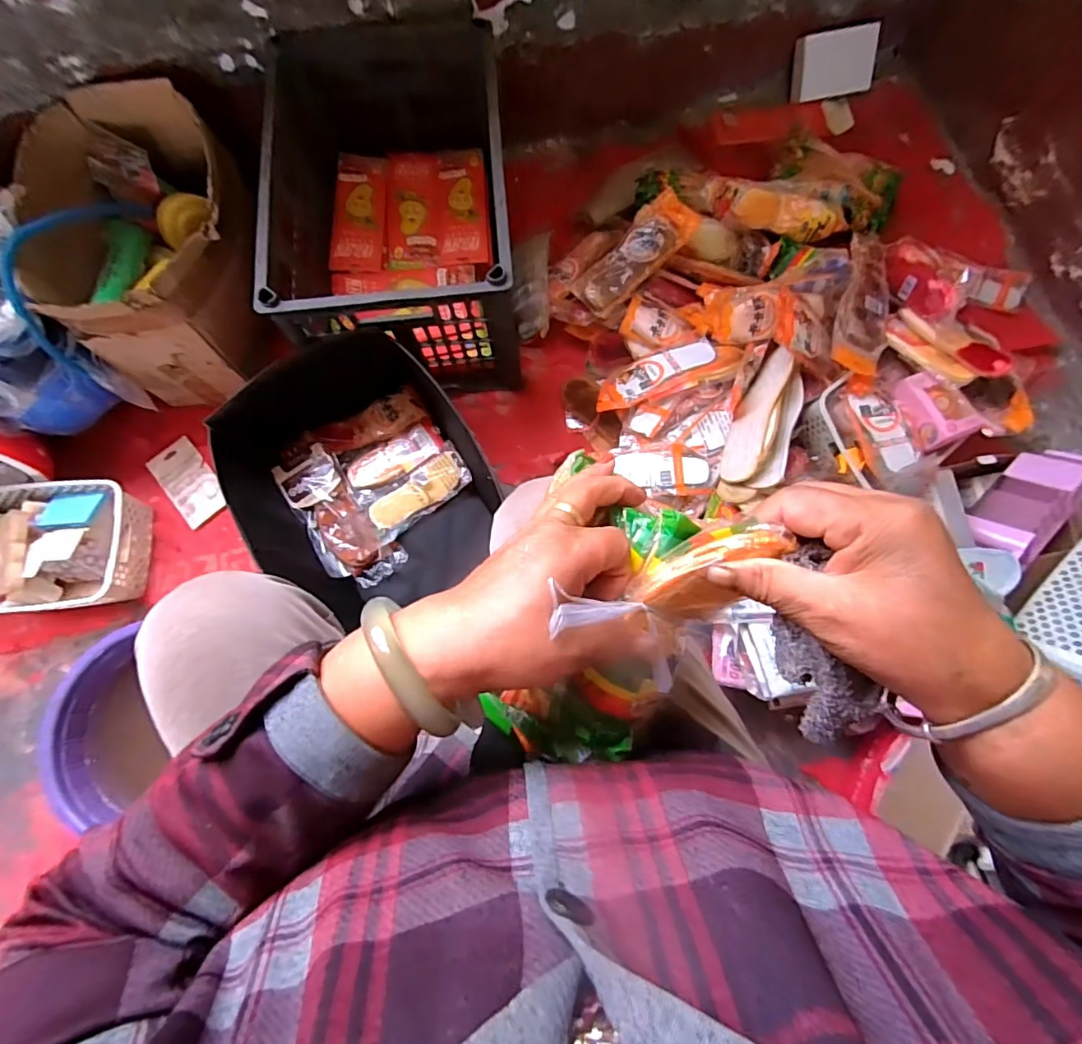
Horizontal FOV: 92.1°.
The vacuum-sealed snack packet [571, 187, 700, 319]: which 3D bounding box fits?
[{"bbox_3d":[0.156,-0.452,0.879,0.221,0.030,0.088,-44,78,5],"label":"vacuum-sealed snack packet"}]

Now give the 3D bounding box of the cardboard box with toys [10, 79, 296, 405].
[{"bbox_3d":[-0.591,-0.431,0.840,0.275,0.249,0.395,-9,75,-1],"label":"cardboard box with toys"}]

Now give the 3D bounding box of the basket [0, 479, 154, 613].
[{"bbox_3d":[-0.793,0.044,0.838,0.294,0.093,0.200,-4,75,1],"label":"basket"}]

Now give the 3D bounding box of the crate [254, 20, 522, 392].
[{"bbox_3d":[-0.221,-0.513,0.852,0.326,0.250,0.523,-5,75,0],"label":"crate"}]

